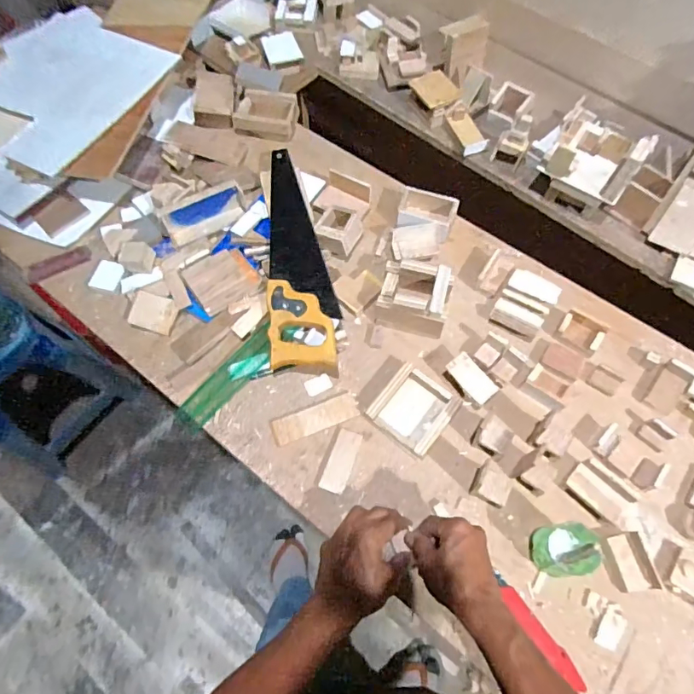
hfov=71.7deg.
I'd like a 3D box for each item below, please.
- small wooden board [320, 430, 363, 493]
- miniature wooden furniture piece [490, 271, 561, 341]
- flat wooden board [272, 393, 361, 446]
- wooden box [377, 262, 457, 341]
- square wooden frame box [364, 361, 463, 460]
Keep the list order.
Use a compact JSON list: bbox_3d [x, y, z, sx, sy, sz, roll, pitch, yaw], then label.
[{"bbox_3d":[-0.007,0.152,0.643,0.033,0.004,0.084,19,66,10],"label":"small wooden board"},{"bbox_3d":[0.269,-0.065,0.729,0.079,0.040,0.090,35,70,16],"label":"miniature wooden furniture piece"},{"bbox_3d":[-0.043,0.099,0.671,0.120,0.005,0.038,-20,66,-9],"label":"flat wooden board"},{"bbox_3d":[0.098,-0.074,0.708,0.108,0.074,0.093,19,66,10],"label":"wooden box"},{"bbox_3d":[0.089,0.087,0.655,0.092,0.030,0.100,36,70,16],"label":"square wooden frame box"}]

